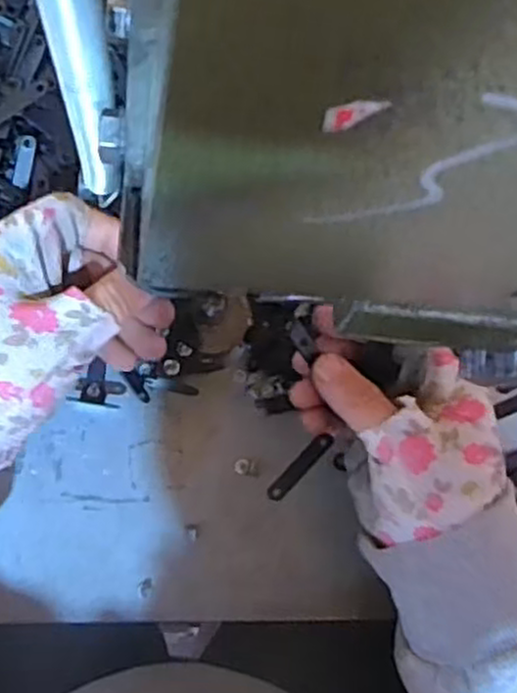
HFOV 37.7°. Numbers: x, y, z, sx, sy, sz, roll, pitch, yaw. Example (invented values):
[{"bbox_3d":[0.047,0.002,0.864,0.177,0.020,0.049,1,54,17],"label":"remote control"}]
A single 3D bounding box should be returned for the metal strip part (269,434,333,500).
[{"bbox_3d":[0.022,0.064,0.401,0.045,0.004,0.009,-45,96,-7],"label":"metal strip part"}]

